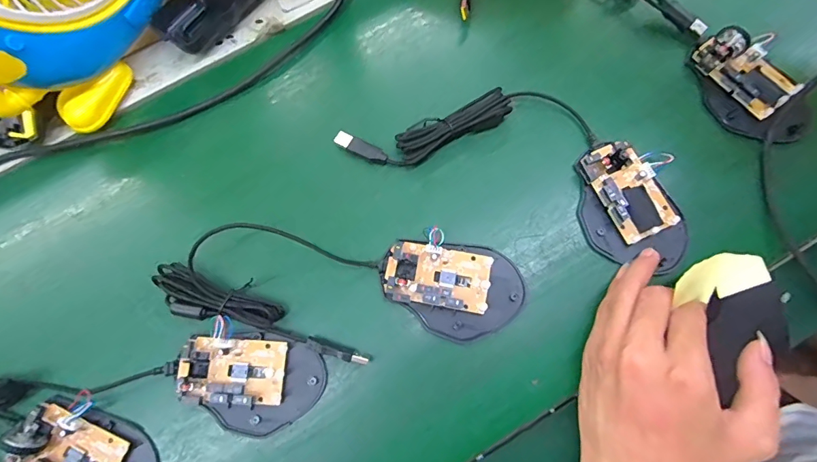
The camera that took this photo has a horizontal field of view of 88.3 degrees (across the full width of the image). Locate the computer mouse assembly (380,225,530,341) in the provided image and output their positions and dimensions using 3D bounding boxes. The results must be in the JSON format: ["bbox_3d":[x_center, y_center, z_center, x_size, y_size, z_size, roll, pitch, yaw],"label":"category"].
[{"bbox_3d":[0.032,0.041,0.322,0.106,0.014,0.072,21,77,6],"label":"computer mouse assembly"}]

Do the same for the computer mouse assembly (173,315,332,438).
[{"bbox_3d":[-0.118,0.109,0.310,0.103,0.018,0.072,16,77,5],"label":"computer mouse assembly"}]

